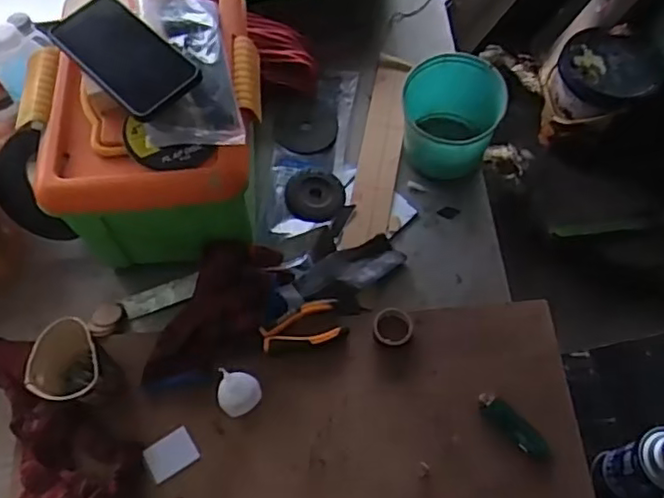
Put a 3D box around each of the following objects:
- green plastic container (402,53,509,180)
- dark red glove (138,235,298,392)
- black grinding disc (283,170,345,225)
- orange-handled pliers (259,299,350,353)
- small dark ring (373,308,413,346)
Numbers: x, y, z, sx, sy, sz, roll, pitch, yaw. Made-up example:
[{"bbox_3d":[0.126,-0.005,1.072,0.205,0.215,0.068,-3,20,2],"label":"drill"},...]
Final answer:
[{"bbox_3d":[0.153,-0.161,0.802,0.116,0.103,0.136,-12,65,-3],"label":"green plastic container"},{"bbox_3d":[-0.128,0.075,0.714,0.095,0.054,0.203,26,69,14],"label":"dark red glove"},{"bbox_3d":[-0.021,-0.069,0.818,0.074,0.010,0.074,0,66,1],"label":"black grinding disc"},{"bbox_3d":[-0.033,0.088,0.717,0.094,0.013,0.050,-15,66,-6],"label":"orange-handled pliers"},{"bbox_3d":[0.069,0.087,0.709,0.044,0.017,0.043,0,66,1],"label":"small dark ring"}]

